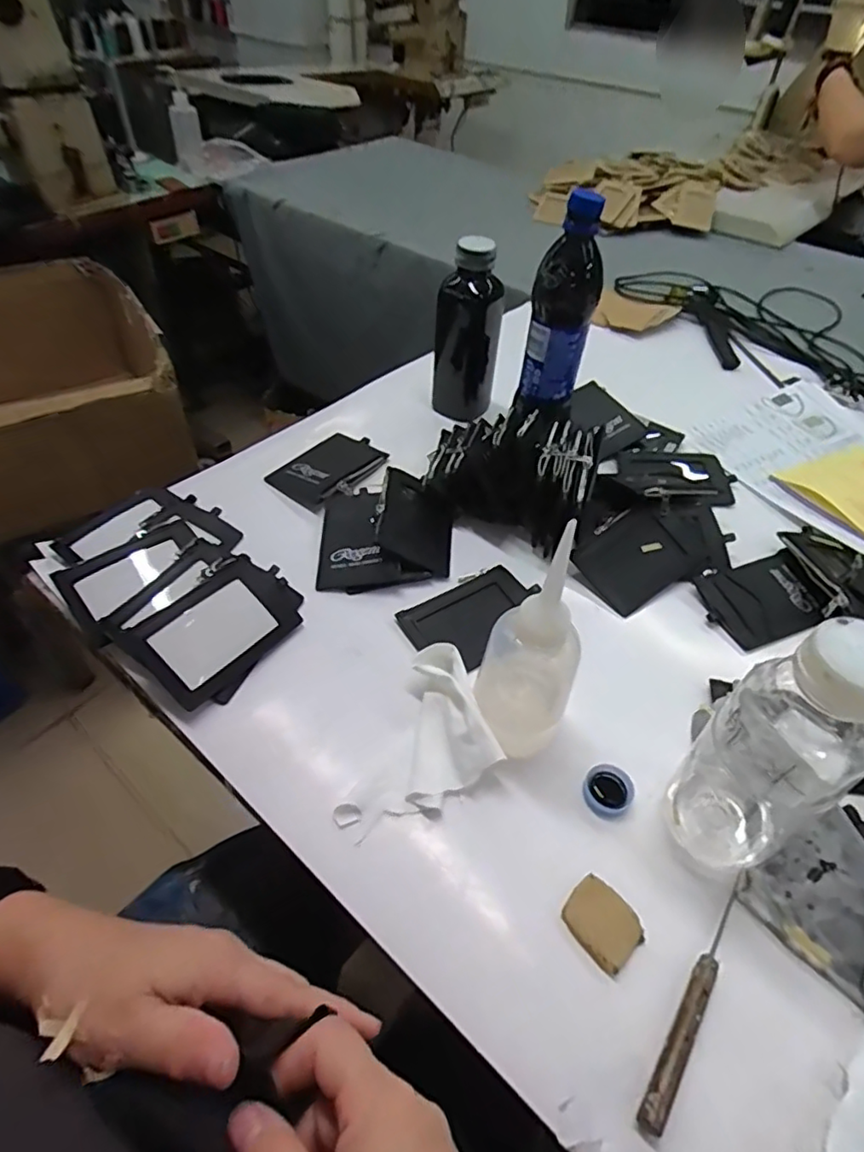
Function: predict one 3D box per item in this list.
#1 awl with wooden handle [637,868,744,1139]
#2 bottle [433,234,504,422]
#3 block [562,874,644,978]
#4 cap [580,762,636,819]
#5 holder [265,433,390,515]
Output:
[{"bbox_3d":[0.141,0.217,0.312,0.011,0.013,0.140,30,52,22],"label":"awl with wooden handle"},{"bbox_3d":[0.039,-0.270,0.643,0.070,0.183,0.059,4,47,0],"label":"bottle"},{"bbox_3d":[0.096,0.195,0.332,0.033,0.008,0.041,-30,55,-28],"label":"block"},{"bbox_3d":[0.115,0.140,0.386,0.031,0.011,0.029,2,47,-2],"label":"cap"},{"bbox_3d":[-0.103,-0.112,0.593,0.080,0.009,0.116,27,51,21],"label":"holder"}]

